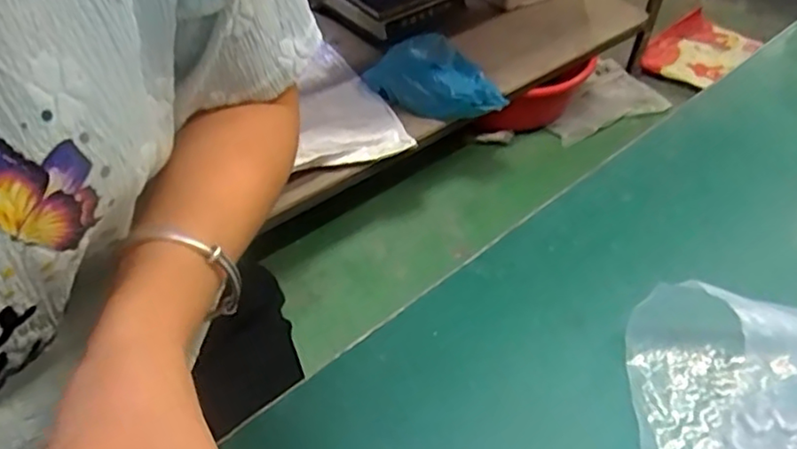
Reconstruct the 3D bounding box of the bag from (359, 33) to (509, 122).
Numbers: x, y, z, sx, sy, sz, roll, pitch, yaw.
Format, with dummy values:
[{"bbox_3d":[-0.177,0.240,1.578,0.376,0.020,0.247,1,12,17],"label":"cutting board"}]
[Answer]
[{"bbox_3d":[0.086,-0.309,1.331,0.191,0.093,0.274,-31,54,-29],"label":"bag"}]

